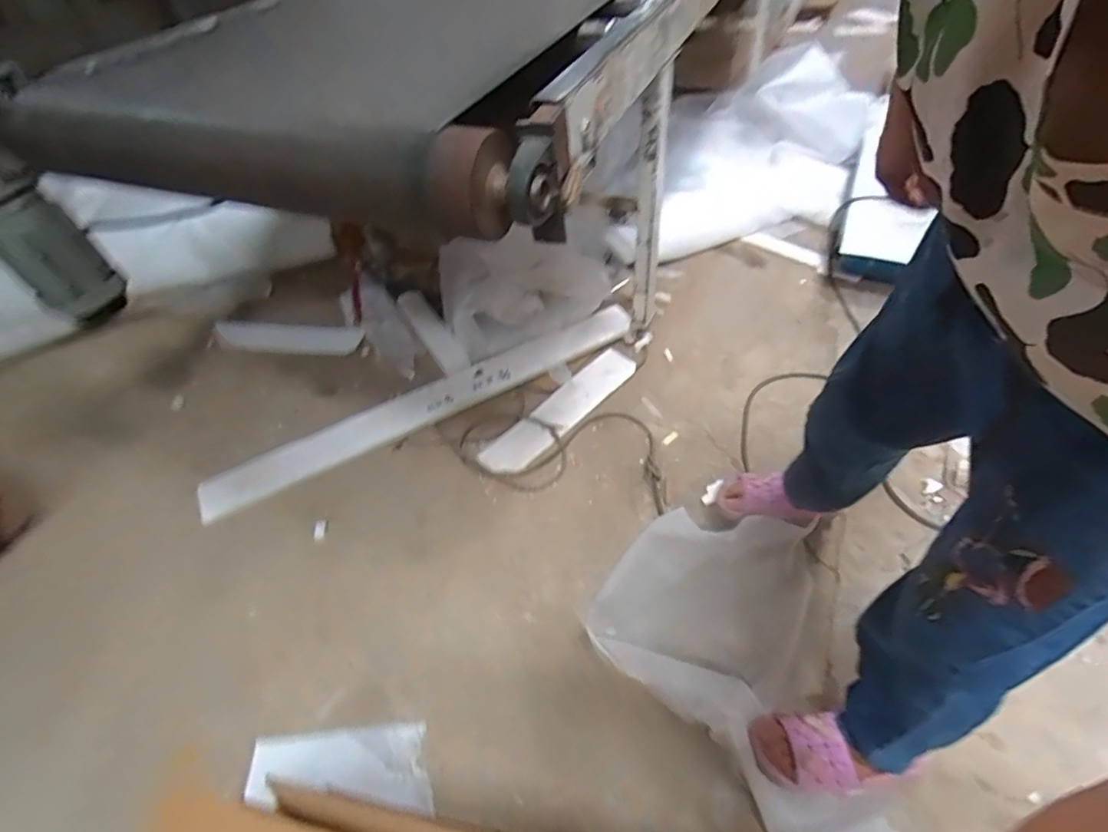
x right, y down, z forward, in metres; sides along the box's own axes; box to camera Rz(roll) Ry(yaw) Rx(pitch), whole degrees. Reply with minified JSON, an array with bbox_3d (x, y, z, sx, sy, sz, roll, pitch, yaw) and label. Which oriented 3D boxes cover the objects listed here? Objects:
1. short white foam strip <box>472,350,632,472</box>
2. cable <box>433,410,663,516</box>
[{"bbox_3d":[0.025,-0.022,1.405,0.117,0.020,0.498,35,59,30],"label":"short white foam strip"},{"bbox_3d":[-0.016,0.061,1.322,0.574,0.035,0.283,8,49,11],"label":"cable"}]

